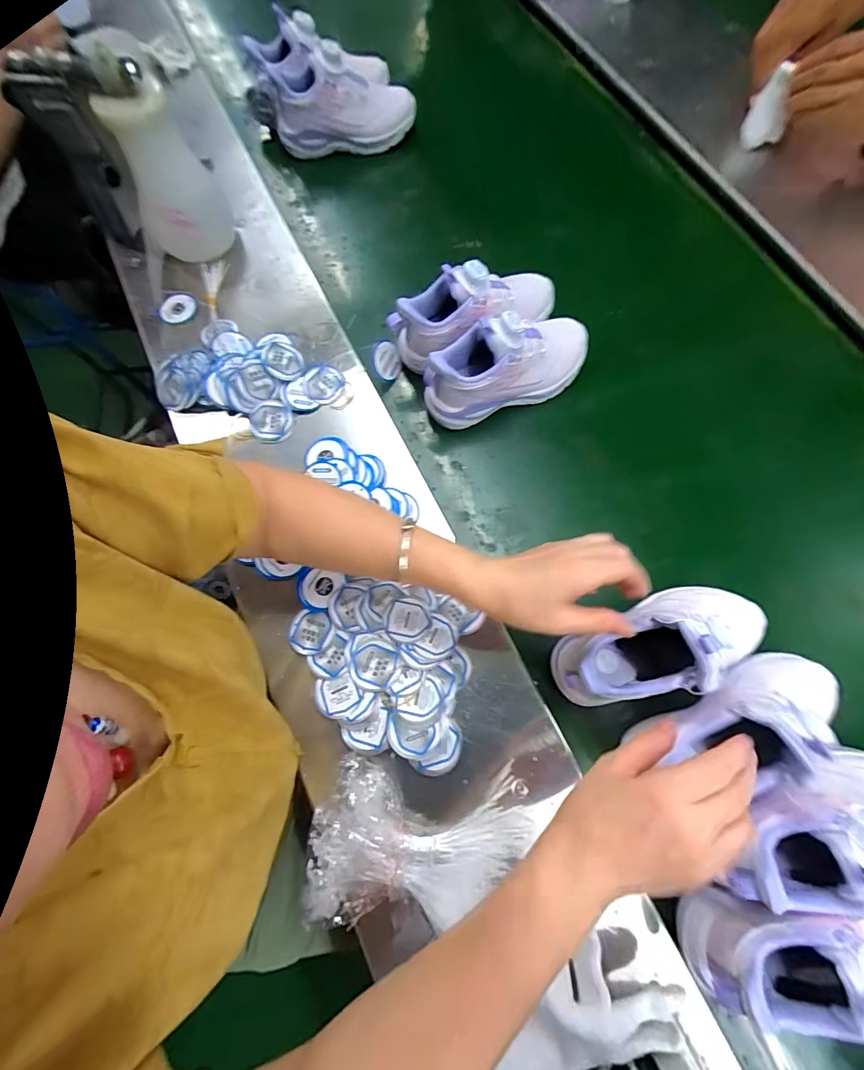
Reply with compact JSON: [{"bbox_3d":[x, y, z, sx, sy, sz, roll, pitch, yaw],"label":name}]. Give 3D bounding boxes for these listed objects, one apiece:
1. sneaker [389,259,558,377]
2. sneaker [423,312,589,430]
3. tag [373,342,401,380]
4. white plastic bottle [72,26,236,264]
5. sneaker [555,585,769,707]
[{"bbox_3d":[0.053,-0.275,0.522,0.210,0.092,0.093,-40,78,-9],"label":"sneaker"},{"bbox_3d":[0.091,-0.200,0.509,0.211,0.108,0.079,-18,76,-3],"label":"sneaker"},{"bbox_3d":[-0.056,-0.219,0.550,0.037,0.044,0.005,-36,36,-21],"label":"tag"},{"bbox_3d":[-0.302,-0.409,0.488,0.102,0.202,0.096,-34,77,-7],"label":"white plastic bottle"},{"bbox_3d":[0.219,0.093,0.385,0.207,0.122,0.076,-19,76,-4],"label":"sneaker"}]

